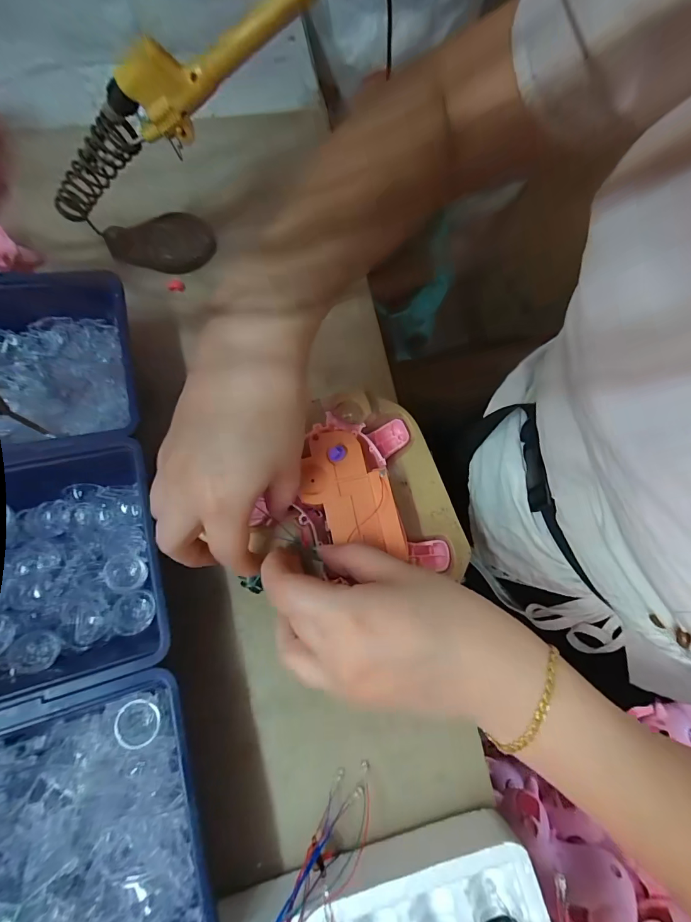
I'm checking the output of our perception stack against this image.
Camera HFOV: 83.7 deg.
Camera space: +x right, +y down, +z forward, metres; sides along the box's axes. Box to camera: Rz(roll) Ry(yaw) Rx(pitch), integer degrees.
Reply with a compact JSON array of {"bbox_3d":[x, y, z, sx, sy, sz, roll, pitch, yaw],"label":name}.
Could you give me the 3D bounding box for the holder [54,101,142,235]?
[{"bbox_3d":[-0.193,-0.225,0.299,0.095,0.029,0.023,-26,63,31],"label":"holder"}]

